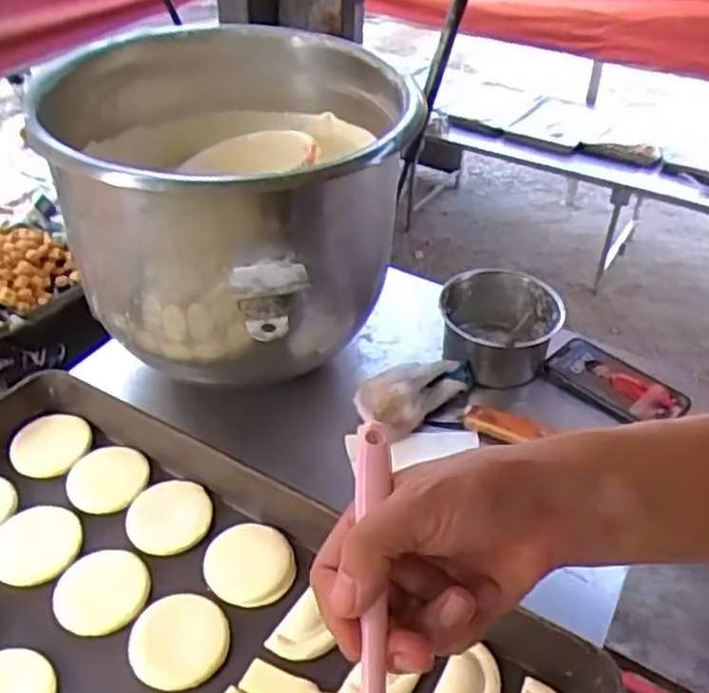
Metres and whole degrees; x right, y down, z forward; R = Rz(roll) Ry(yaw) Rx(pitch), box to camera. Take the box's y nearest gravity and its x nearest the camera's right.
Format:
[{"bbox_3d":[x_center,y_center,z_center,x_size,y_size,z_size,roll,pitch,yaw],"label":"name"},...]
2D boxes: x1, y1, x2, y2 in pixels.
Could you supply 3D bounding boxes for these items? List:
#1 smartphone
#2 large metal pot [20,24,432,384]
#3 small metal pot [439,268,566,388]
[{"bbox_3d":[0.286,0.040,0.803,0.142,0.012,0.067,35,68,31],"label":"smartphone"},{"bbox_3d":[-0.113,-0.141,0.717,0.321,0.240,0.326,0,40,0],"label":"large metal pot"},{"bbox_3d":[0.161,-0.020,0.816,0.127,0.074,0.124,0,40,0],"label":"small metal pot"}]

